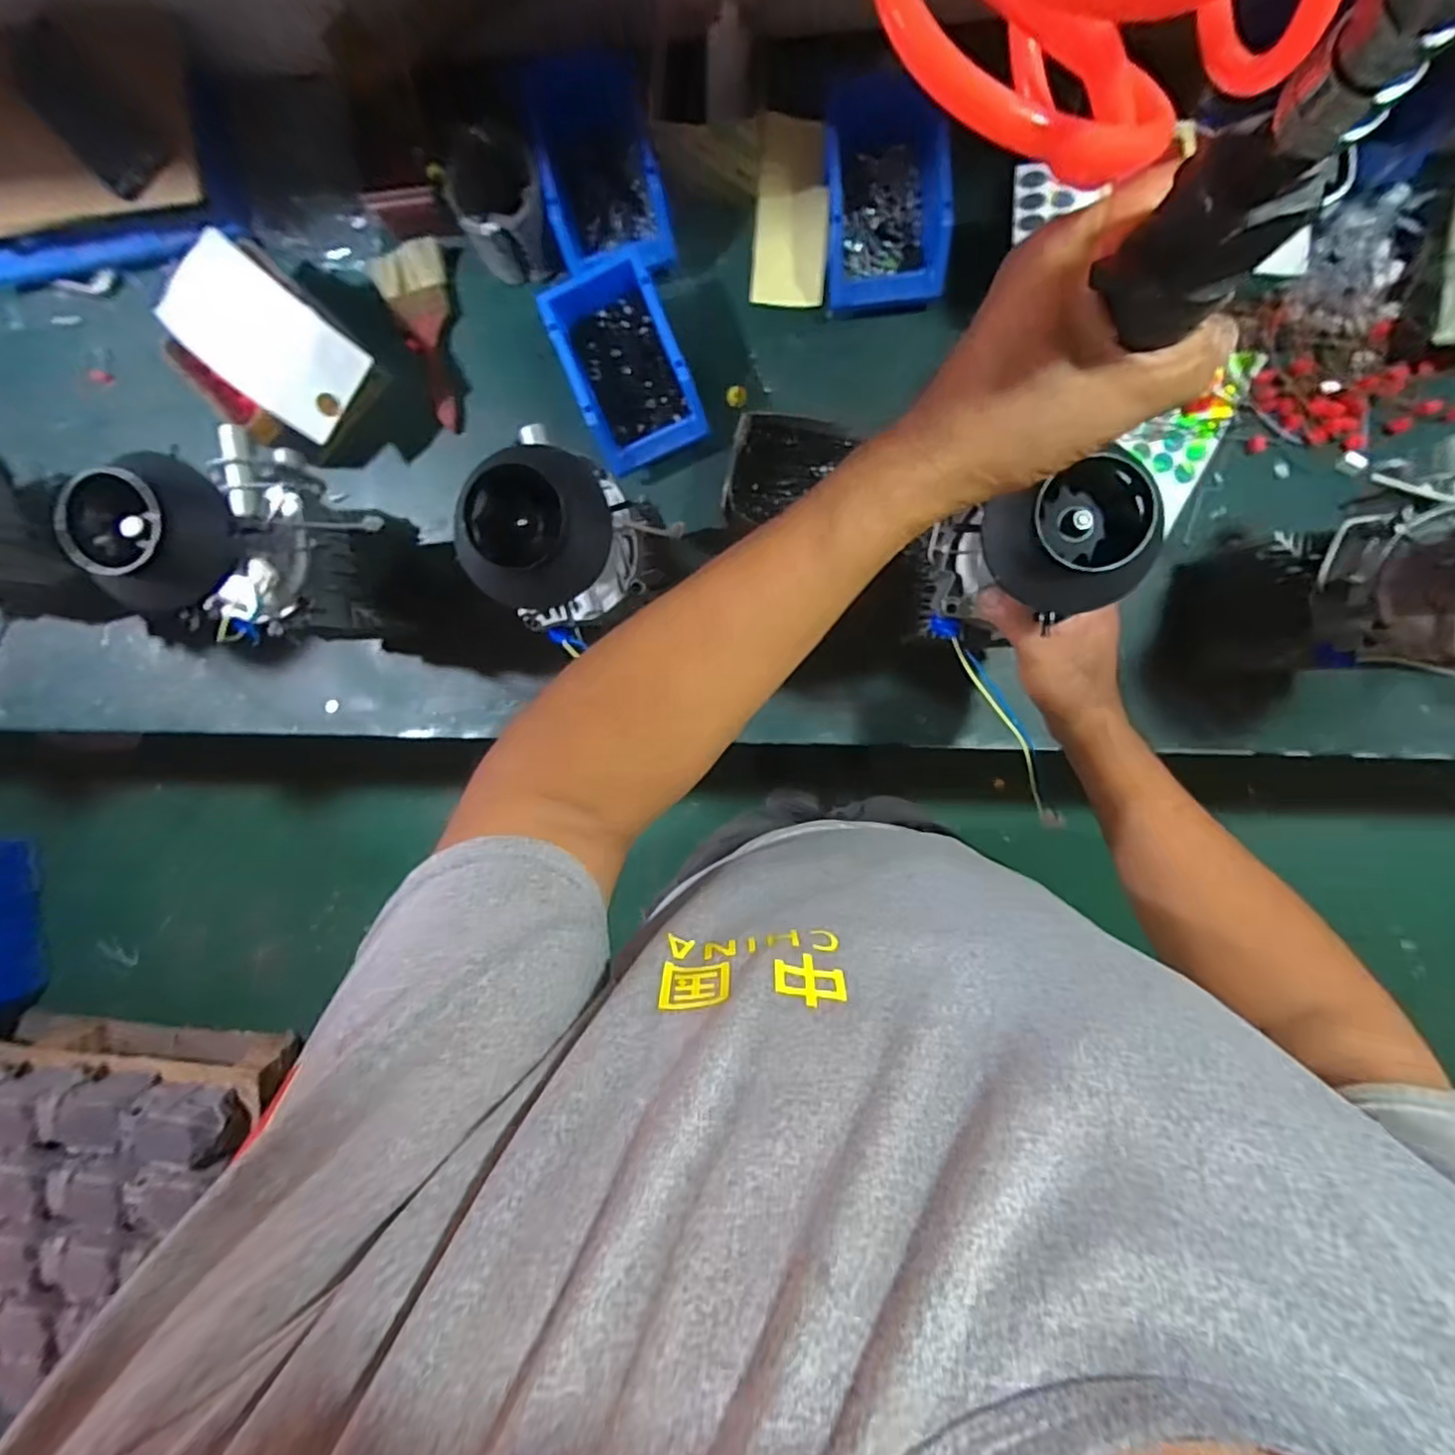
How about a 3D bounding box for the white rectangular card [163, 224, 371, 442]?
[{"bbox_3d":[-0.483,-0.404,0.636,0.214,0.045,0.109,39,96,1],"label":"white rectangular card"}]

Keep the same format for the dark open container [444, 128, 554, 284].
[{"bbox_3d":[-0.238,-0.552,0.669,0.100,0.081,0.111,-22,92,6],"label":"dark open container"}]

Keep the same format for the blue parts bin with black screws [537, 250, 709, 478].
[{"bbox_3d":[-0.108,-0.385,0.670,0.121,0.075,0.194,-22,92,6],"label":"blue parts bin with black screws"}]

